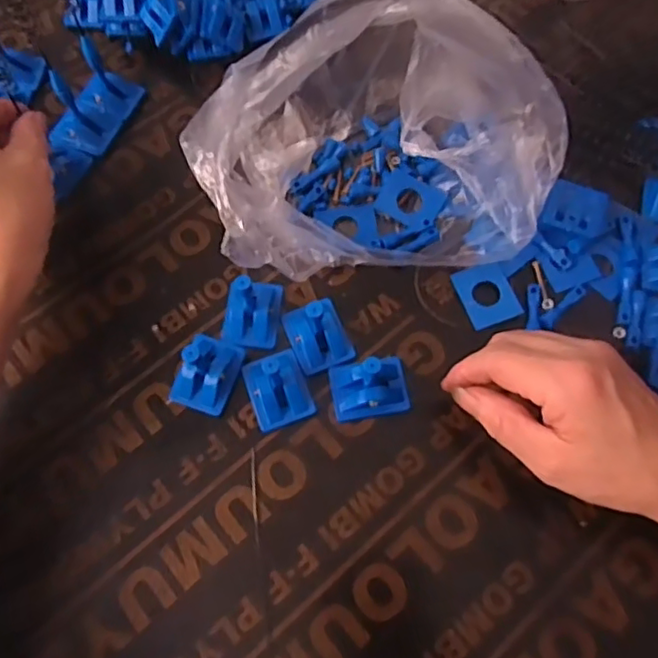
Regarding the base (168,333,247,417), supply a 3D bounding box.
[{"bbox_3d":[-0.073,0.020,0.355,0.033,0.046,0.044,17,68,9],"label":"base"}]

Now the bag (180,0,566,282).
[{"bbox_3d":[0.032,-0.121,0.369,0.213,0.122,0.144,-13,66,-4],"label":"bag"}]

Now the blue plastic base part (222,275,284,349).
[{"bbox_3d":[-0.048,-0.016,0.371,0.033,0.042,0.042,7,67,5],"label":"blue plastic base part"}]

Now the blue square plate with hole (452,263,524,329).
[{"bbox_3d":[0.100,-0.022,0.390,0.033,0.004,0.041,-19,67,-6],"label":"blue square plate with hole"}]

